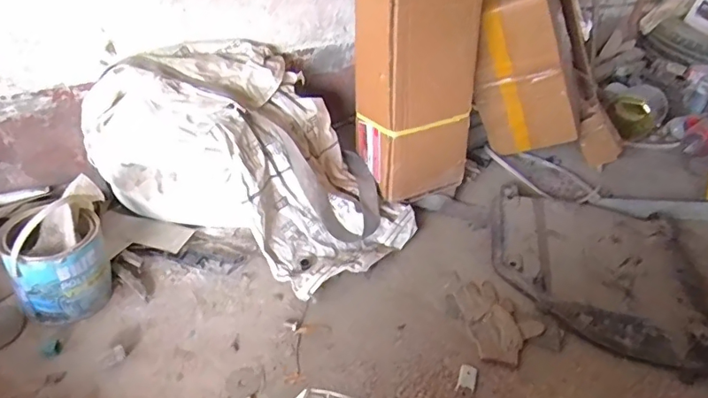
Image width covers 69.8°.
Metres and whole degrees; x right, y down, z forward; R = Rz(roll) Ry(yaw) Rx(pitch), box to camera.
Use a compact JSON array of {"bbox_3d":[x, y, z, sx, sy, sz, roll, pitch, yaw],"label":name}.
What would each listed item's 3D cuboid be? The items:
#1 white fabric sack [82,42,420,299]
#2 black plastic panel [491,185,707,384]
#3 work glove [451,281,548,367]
[{"bbox_3d":[-0.208,-0.103,1.152,0.677,0.300,0.465,22,40,19],"label":"white fabric sack"},{"bbox_3d":[0.553,0.145,1.136,0.461,0.064,0.482,11,37,5],"label":"black plastic panel"},{"bbox_3d":[0.286,0.247,1.051,0.165,0.032,0.190,-22,46,-33],"label":"work glove"}]

